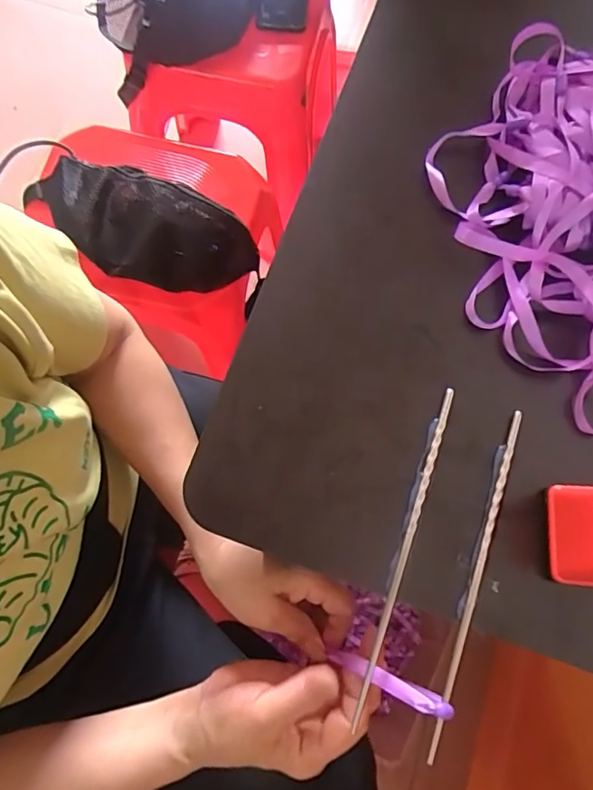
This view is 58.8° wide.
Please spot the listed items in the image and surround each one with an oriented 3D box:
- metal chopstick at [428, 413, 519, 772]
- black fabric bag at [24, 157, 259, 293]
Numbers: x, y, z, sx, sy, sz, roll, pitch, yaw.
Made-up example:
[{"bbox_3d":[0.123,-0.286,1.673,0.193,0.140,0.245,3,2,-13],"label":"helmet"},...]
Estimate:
[{"bbox_3d":[0.116,0.114,0.338,0.006,0.006,0.223,19,75,4],"label":"metal chopstick"},{"bbox_3d":[-0.188,-0.206,0.656,0.275,0.060,0.124,18,74,-10],"label":"black fabric bag"}]

